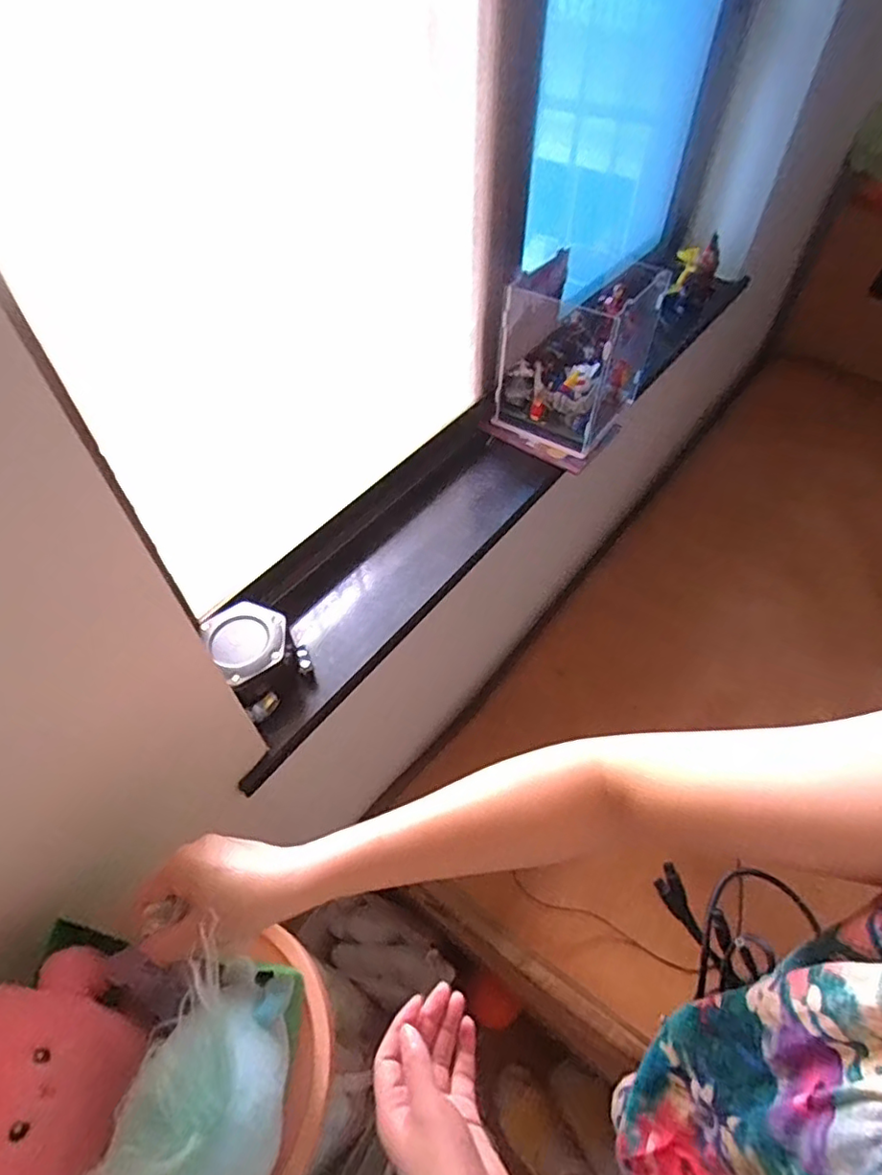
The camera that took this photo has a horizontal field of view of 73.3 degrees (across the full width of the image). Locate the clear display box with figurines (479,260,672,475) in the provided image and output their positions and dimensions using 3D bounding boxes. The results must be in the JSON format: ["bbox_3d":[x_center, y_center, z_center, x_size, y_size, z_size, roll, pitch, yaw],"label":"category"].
[{"bbox_3d":[0.223,-0.393,0.991,0.194,0.235,0.287,24,56,18],"label":"clear display box with figurines"}]

